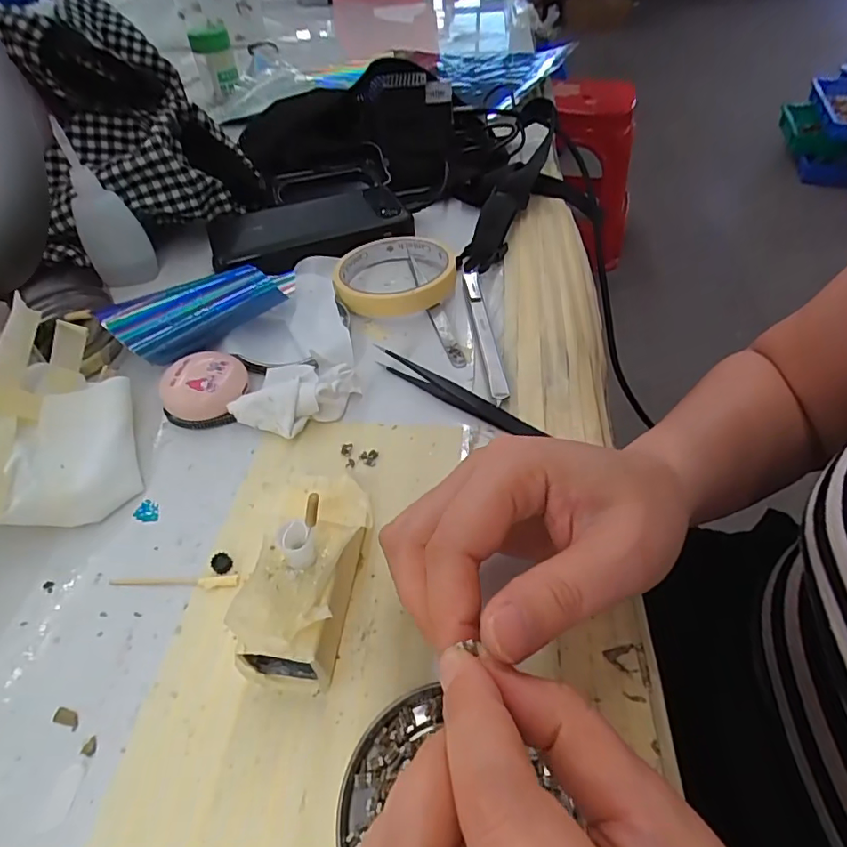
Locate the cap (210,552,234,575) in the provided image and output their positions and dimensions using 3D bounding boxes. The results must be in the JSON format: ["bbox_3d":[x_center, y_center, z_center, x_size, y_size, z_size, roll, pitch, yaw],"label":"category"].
[{"bbox_3d":[-0.094,0.064,0.241,0.011,0.005,0.010,-1,48,1],"label":"cap"}]

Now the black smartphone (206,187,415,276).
[{"bbox_3d":[-0.091,-0.159,0.419,0.153,0.016,0.081,-16,52,-11],"label":"black smartphone"}]

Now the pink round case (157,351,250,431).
[{"bbox_3d":[-0.126,-0.022,0.307,0.042,0.022,0.044,4,49,6],"label":"pink round case"}]

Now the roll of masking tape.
[{"bbox_3d":[-0.022,-0.111,0.380,0.085,0.021,0.087,-1,48,1],"label":"roll of masking tape"}]

